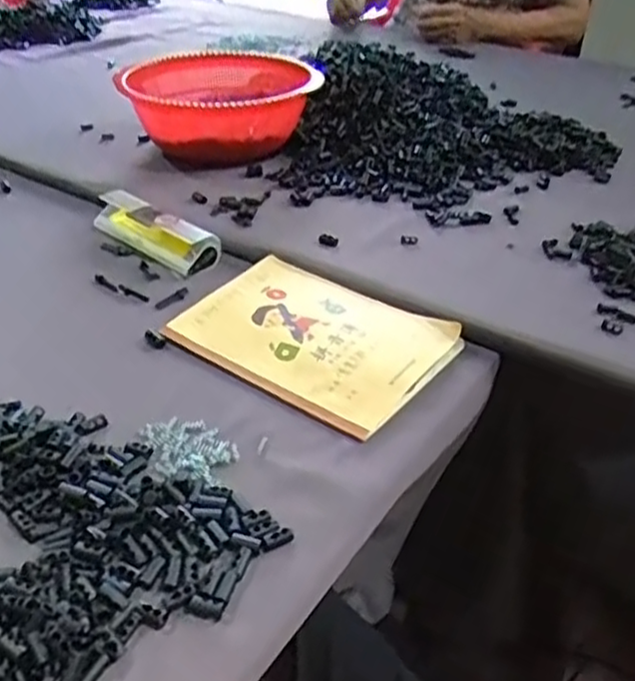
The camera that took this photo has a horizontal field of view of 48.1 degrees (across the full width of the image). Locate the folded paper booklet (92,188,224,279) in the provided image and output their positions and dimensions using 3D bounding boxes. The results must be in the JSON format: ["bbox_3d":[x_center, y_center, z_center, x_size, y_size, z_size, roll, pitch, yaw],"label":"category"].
[{"bbox_3d":[-0.164,-0.114,0.712,0.163,0.031,0.049,29,45,34],"label":"folded paper booklet"}]

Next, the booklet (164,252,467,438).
[{"bbox_3d":[-0.006,-0.006,0.583,0.206,0.012,0.142,23,47,30],"label":"booklet"}]

